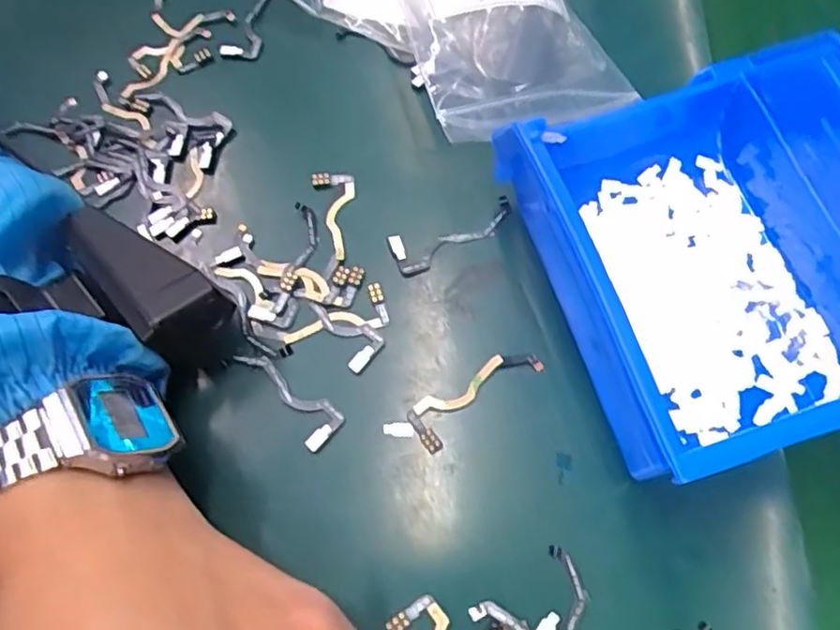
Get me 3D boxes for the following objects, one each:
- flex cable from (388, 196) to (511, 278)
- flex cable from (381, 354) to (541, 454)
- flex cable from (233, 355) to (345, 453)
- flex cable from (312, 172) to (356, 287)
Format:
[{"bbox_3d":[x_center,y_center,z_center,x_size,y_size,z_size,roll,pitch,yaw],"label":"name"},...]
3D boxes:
[{"bbox_3d":[0.015,-0.032,0.276,0.054,0.004,0.019,-20,69,-9],"label":"flex cable"},{"bbox_3d":[0.018,0.032,0.249,0.063,0.004,0.018,-30,70,-12],"label":"flex cable"},{"bbox_3d":[-0.050,0.029,0.254,0.049,0.004,0.017,42,73,16],"label":"flex cable"},{"bbox_3d":[-0.034,-0.037,0.278,0.017,0.004,0.052,-8,67,-4],"label":"flex cable"}]

